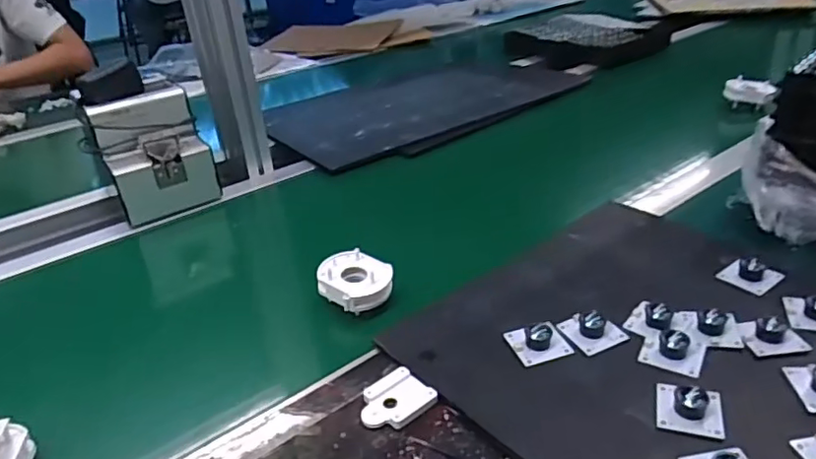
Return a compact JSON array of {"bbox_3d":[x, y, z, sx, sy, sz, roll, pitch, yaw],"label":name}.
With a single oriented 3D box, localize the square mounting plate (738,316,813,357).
[{"bbox_3d":[0.295,0.082,0.476,0.045,0.016,0.034,-6,29,-3],"label":"square mounting plate"}]

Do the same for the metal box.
[{"bbox_3d":[-0.333,-0.098,0.780,0.127,0.136,0.083,-21,33,-26],"label":"metal box"}]

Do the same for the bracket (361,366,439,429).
[{"bbox_3d":[-0.011,0.132,0.455,0.054,0.010,0.047,-25,35,-31],"label":"bracket"}]

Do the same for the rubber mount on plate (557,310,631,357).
[{"bbox_3d":[0.155,0.081,0.501,0.042,0.018,0.046,-17,31,-20],"label":"rubber mount on plate"}]

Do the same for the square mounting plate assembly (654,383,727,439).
[{"bbox_3d":[0.200,0.124,0.417,0.042,0.017,0.039,6,31,19],"label":"square mounting plate assembly"}]

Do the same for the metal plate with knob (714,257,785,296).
[{"bbox_3d":[0.319,0.040,0.550,0.038,0.015,0.044,-23,34,-30],"label":"metal plate with knob"}]

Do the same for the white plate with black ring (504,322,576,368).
[{"bbox_3d":[0.109,0.092,0.492,0.044,0.017,0.041,-13,30,-15],"label":"white plate with black ring"}]

